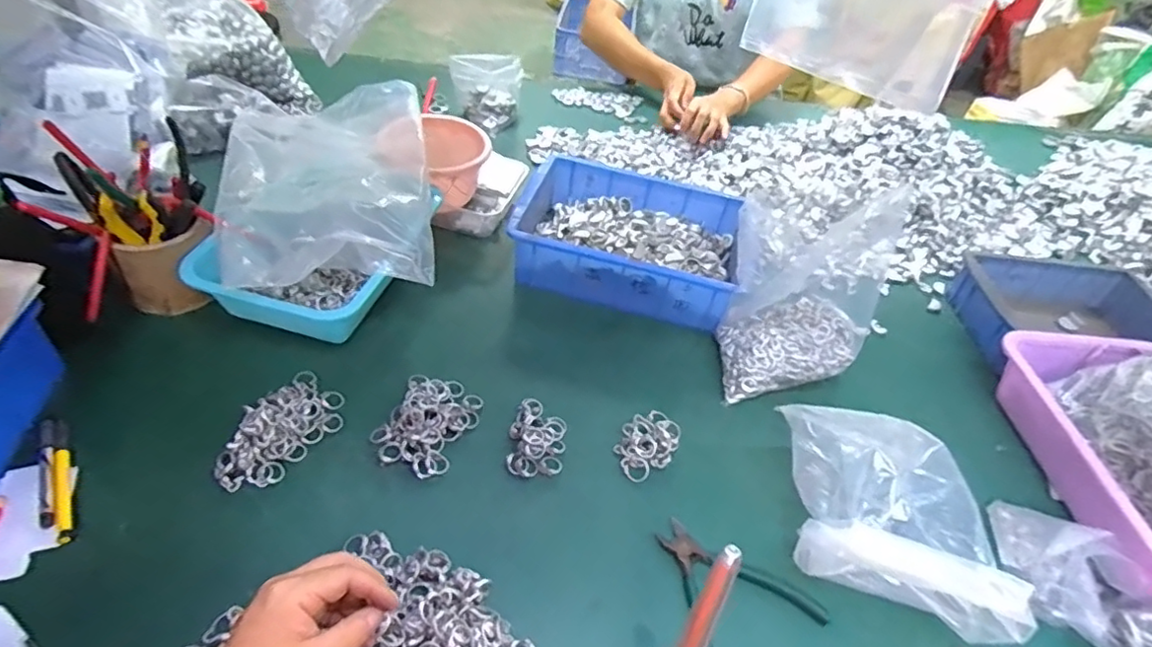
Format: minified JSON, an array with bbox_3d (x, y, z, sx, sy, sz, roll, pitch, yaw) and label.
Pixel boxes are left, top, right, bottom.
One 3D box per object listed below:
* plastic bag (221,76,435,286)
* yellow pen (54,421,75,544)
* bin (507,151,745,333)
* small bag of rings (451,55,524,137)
[{"bbox_3d":[-0.306,-0.195,0.734,0.228,0.083,0.414,-7,47,-16],"label":"plastic bag"},{"bbox_3d":[-0.448,0.133,0.515,0.011,0.009,0.135,-21,52,-27],"label":"yellow pen"},{"bbox_3d":[0.073,-0.107,0.787,0.291,0.092,0.205,13,44,6],"label":"bin"},{"bbox_3d":[-0.149,-0.403,1.019,0.095,0.095,0.093,34,50,24],"label":"small bag of rings"}]

